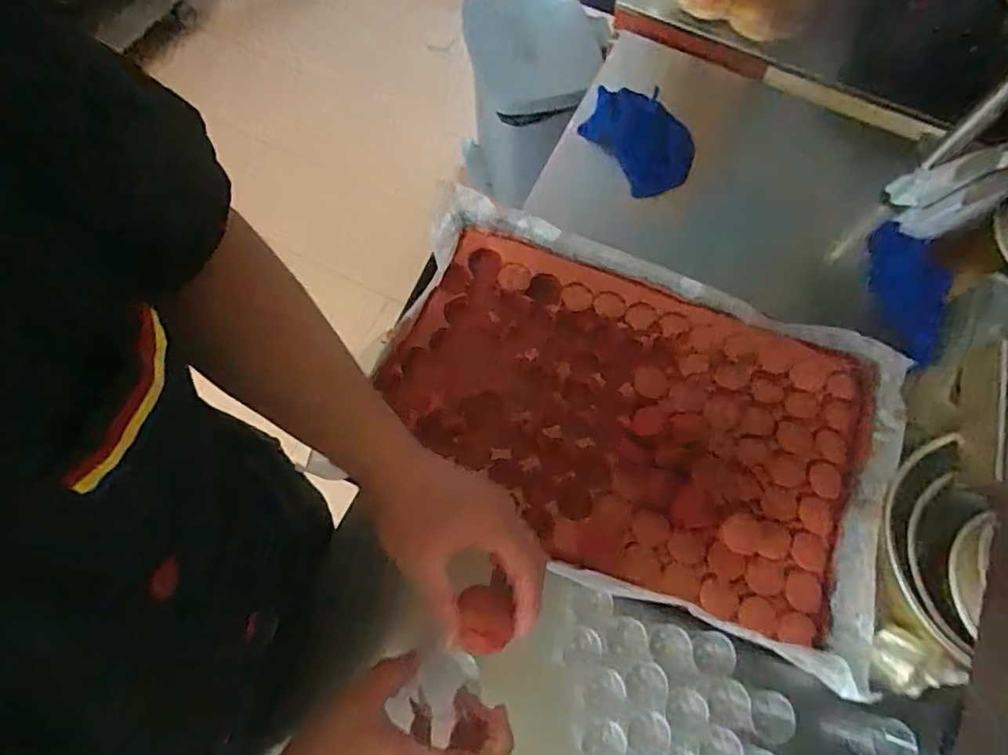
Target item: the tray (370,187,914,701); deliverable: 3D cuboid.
[{"bbox_3d":[0.154,0.042,0.711,0.608,0.038,0.404,21,70,7],"label":"tray"}]

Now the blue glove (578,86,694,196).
[{"bbox_3d":[0.205,-0.365,0.908,0.133,0.061,0.193,-26,72,-11],"label":"blue glove"}]

